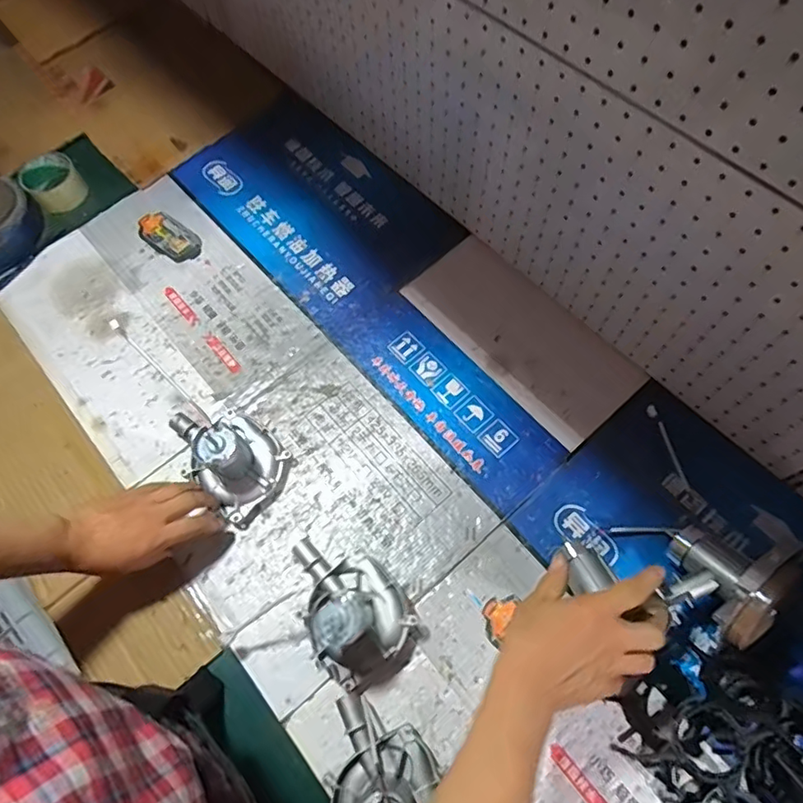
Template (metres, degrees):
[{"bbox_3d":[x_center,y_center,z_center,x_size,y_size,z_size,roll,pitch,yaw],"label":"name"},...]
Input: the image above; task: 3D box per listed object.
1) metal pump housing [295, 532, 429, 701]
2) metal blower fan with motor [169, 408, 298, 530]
[{"bbox_3d":[-0.057,0.201,0.550,0.100,0.094,0.157,-39,70,-14],"label":"metal pump housing"},{"bbox_3d":[-0.218,0.050,0.654,0.162,0.101,0.108,41,72,20],"label":"metal blower fan with motor"}]

